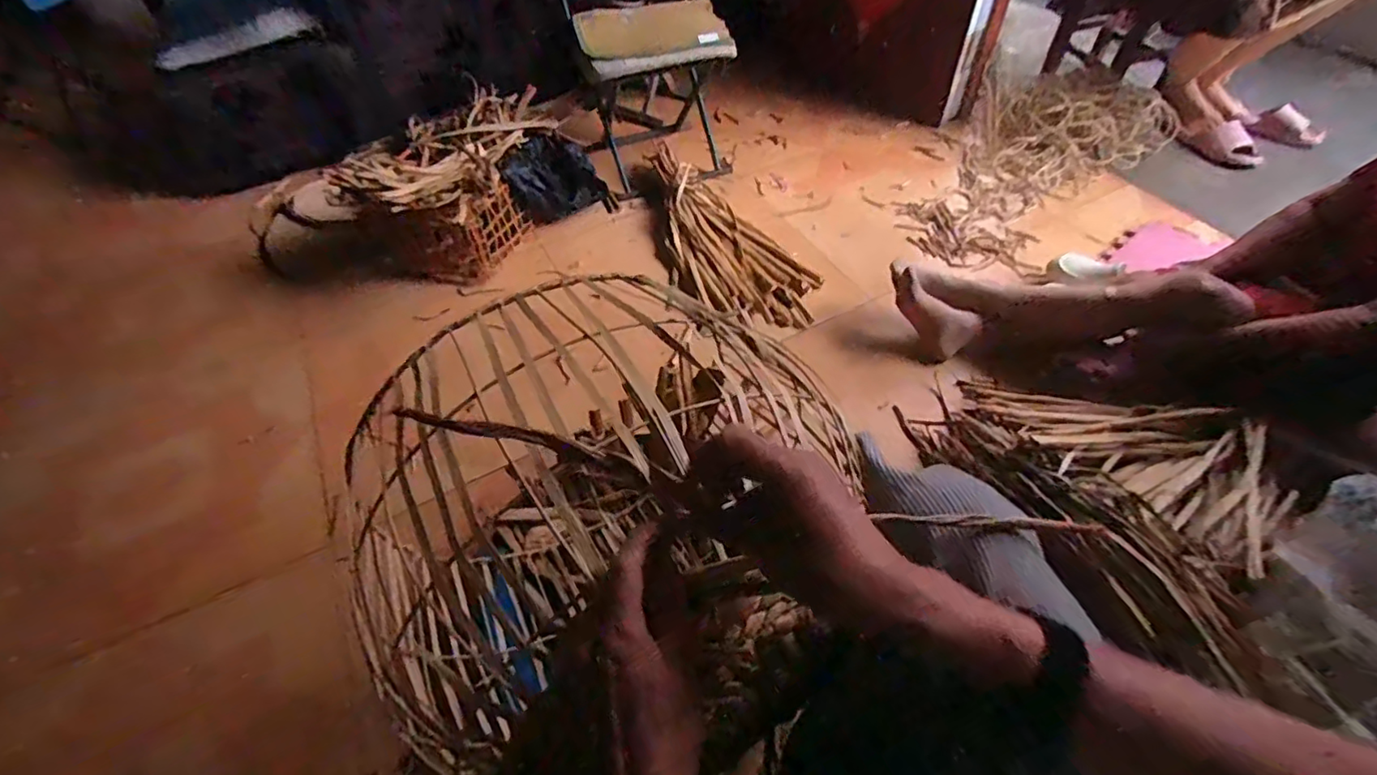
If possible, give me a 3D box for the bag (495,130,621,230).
[{"bbox_3d":[-0.329,-0.522,1.455,0.255,0.173,0.153,-19,54,-12],"label":"bag"}]

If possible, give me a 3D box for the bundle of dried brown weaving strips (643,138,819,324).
[{"bbox_3d":[0.078,-0.376,1.408,0.273,0.068,0.655,-20,55,-13],"label":"bundle of dried brown weaving strips"}]

